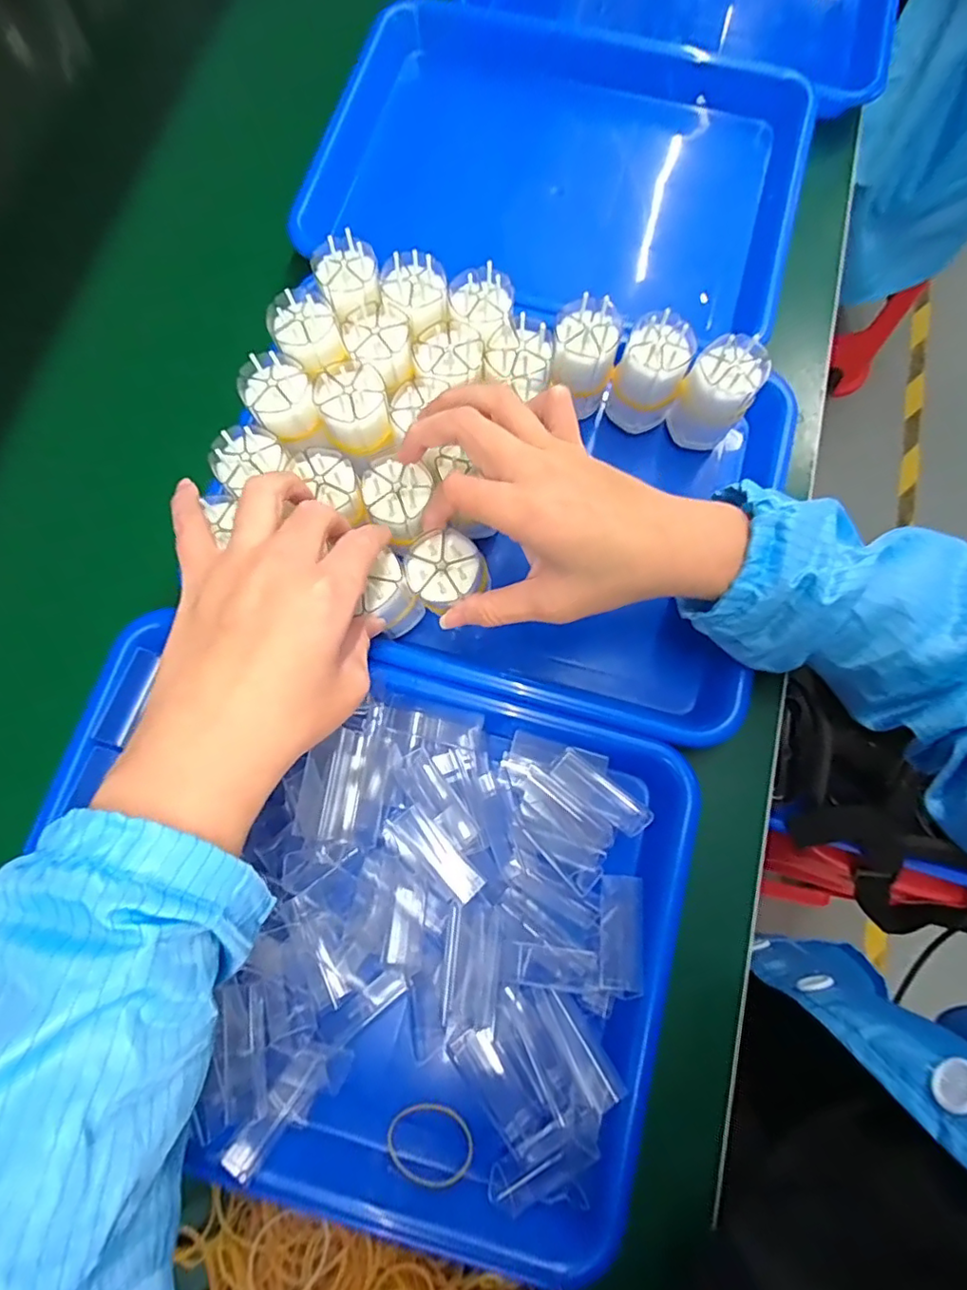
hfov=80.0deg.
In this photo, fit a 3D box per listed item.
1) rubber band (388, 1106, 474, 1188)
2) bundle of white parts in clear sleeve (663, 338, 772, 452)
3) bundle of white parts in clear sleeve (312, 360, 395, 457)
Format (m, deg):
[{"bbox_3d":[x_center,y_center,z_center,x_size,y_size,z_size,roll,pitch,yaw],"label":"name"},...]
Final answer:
[{"bbox_3d":[-0.026,0.248,0.286,0.043,0.004,0.031,11,58,1],"label":"rubber band"},{"bbox_3d":[0.140,-0.150,0.348,0.042,0.070,0.034,38,79,8],"label":"bundle of white parts in clear sleeve"},{"bbox_3d":[-0.073,-0.132,0.327,0.038,0.037,0.042,-13,77,-4],"label":"bundle of white parts in clear sleeve"}]

